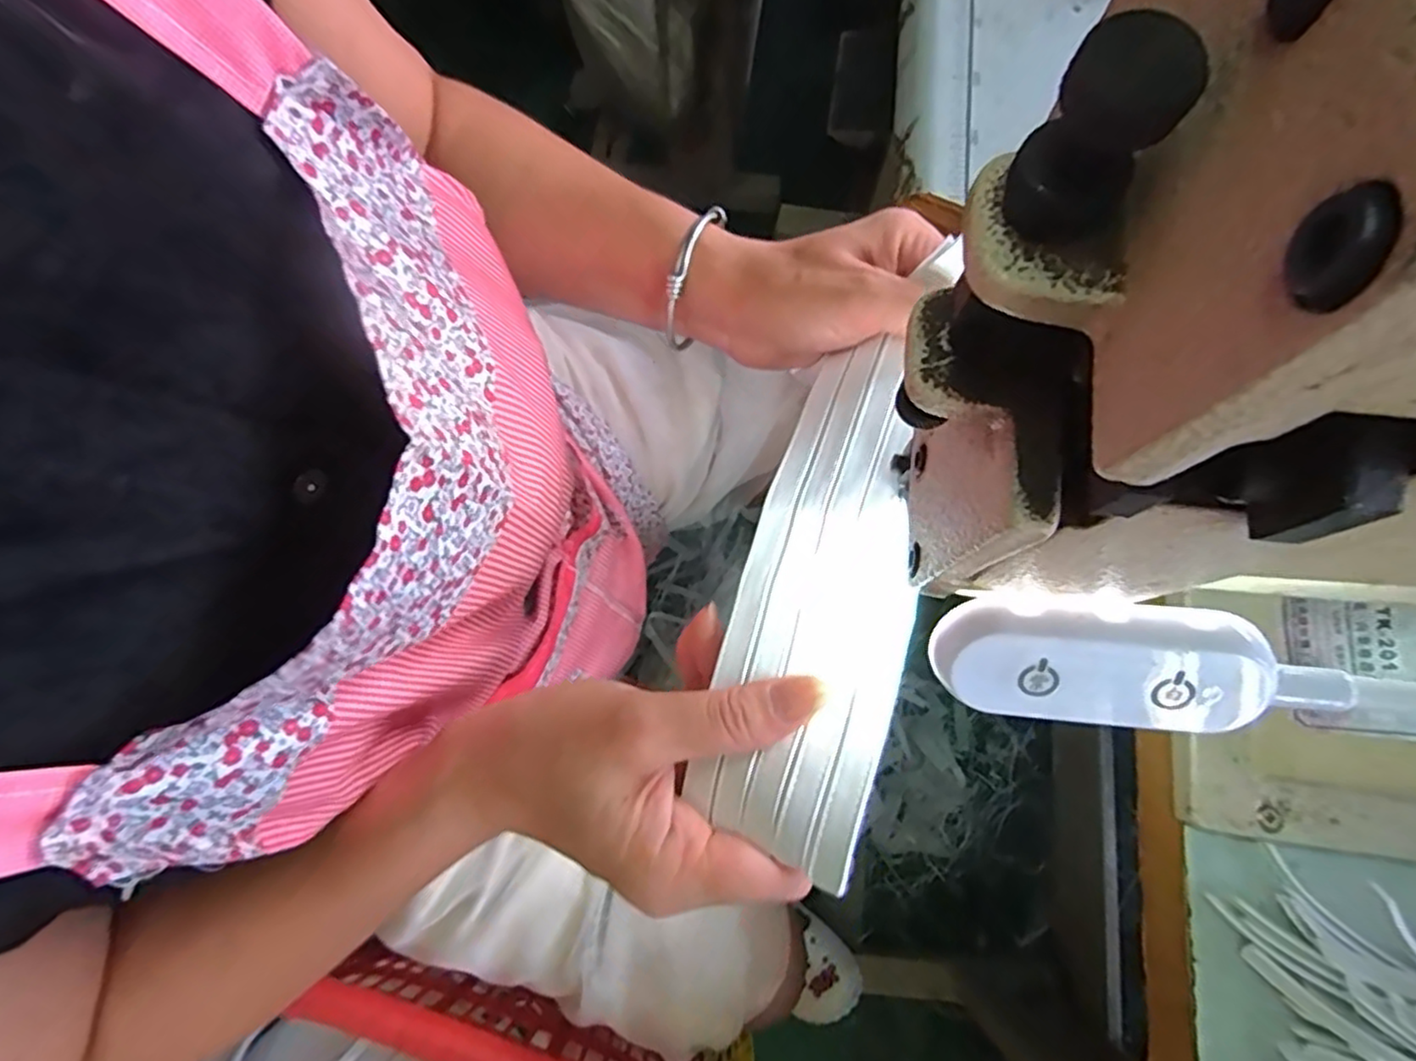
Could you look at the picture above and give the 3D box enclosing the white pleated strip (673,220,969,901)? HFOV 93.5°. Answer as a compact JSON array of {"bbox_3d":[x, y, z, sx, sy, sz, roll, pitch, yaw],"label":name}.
[{"bbox_3d":[0.051,0.000,0.252,0.063,0.013,0.227,11,73,28],"label":"white pleated strip"}]

